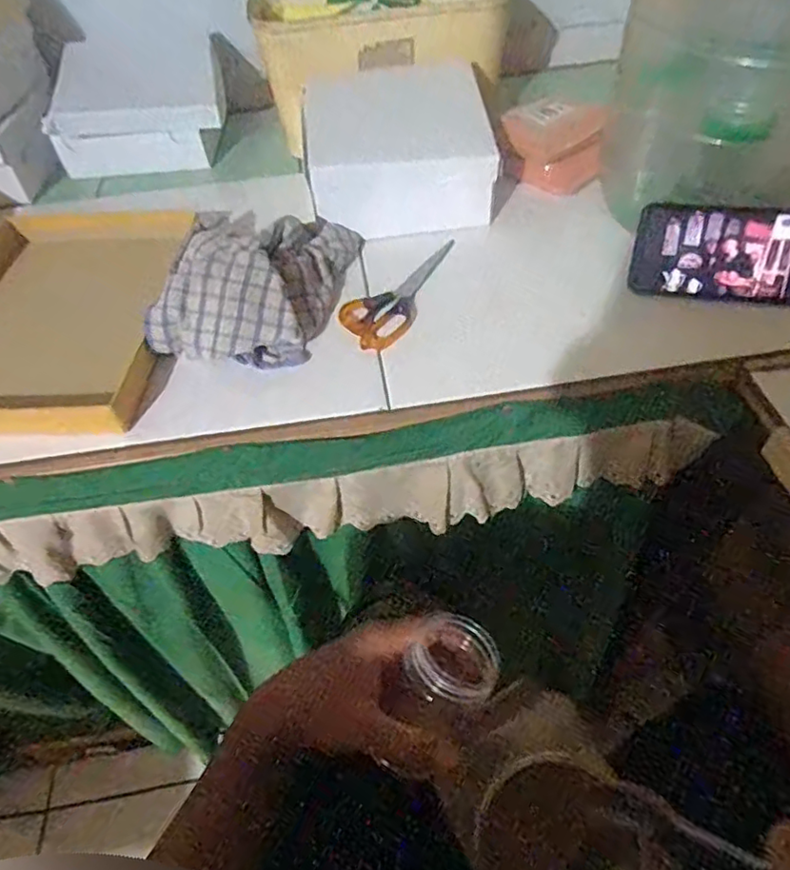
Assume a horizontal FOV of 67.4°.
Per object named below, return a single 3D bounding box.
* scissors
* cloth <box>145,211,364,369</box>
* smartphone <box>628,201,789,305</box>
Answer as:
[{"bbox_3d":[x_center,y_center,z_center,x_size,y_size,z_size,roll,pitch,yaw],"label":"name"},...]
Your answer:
[{"bbox_3d":[0.006,-0.139,0.564,0.062,0.009,0.165,22,56,21],"label":"scissors"},{"bbox_3d":[-0.130,-0.153,0.541,0.144,0.073,0.202,10,52,12],"label":"cloth"},{"bbox_3d":[0.295,-0.157,0.513,0.161,0.078,0.006,7,25,10],"label":"smartphone"}]

